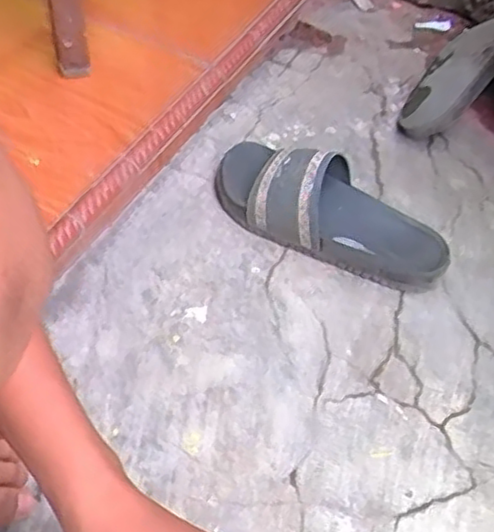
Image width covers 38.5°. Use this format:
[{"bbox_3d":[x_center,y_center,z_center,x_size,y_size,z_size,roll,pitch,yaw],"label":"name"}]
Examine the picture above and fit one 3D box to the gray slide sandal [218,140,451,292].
[{"bbox_3d":[0.084,-0.064,0.749,0.269,0.076,0.100,28,54,18],"label":"gray slide sandal"}]

